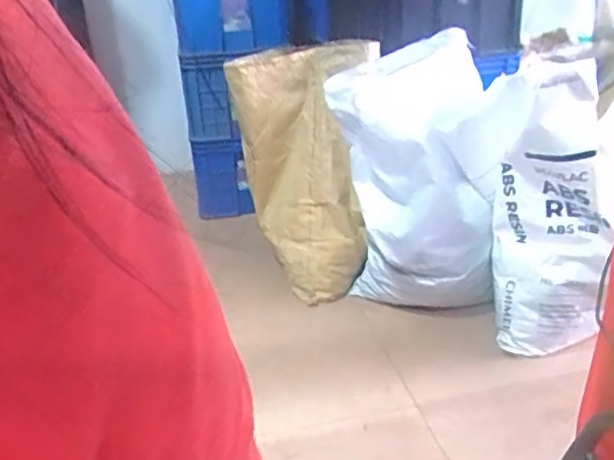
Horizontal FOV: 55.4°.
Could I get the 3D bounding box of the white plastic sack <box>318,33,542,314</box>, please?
[{"bbox_3d":[0.303,-0.125,1.524,0.433,0.641,0.338,-4,23,-2],"label":"white plastic sack"}]

